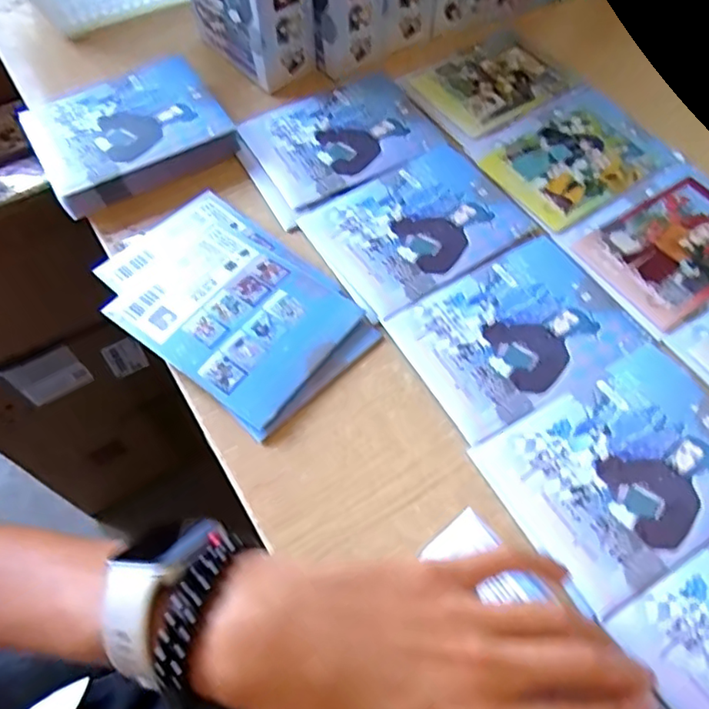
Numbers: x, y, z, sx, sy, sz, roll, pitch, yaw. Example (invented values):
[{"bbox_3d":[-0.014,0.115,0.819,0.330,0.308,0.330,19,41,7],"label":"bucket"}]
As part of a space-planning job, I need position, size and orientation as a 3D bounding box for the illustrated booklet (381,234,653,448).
[{"bbox_3d":[0.106,-0.016,0.396,0.141,0.004,0.106,-28,63,-15],"label":"illustrated booklet"}]

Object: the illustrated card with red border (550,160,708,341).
[{"bbox_3d":[0.231,-0.080,0.434,0.140,0.006,0.106,-29,63,-15],"label":"illustrated card with red border"}]

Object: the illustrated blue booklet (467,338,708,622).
[{"bbox_3d":[0.158,0.063,0.345,0.144,0.004,0.109,-28,63,-15],"label":"illustrated blue booklet"}]

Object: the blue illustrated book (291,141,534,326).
[{"bbox_3d":[0.045,-0.098,0.441,0.142,0.007,0.109,-29,63,-16],"label":"blue illustrated book"}]

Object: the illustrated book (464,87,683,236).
[{"bbox_3d":[0.176,-0.160,0.480,0.149,0.007,0.107,-31,64,-17],"label":"illustrated book"}]

